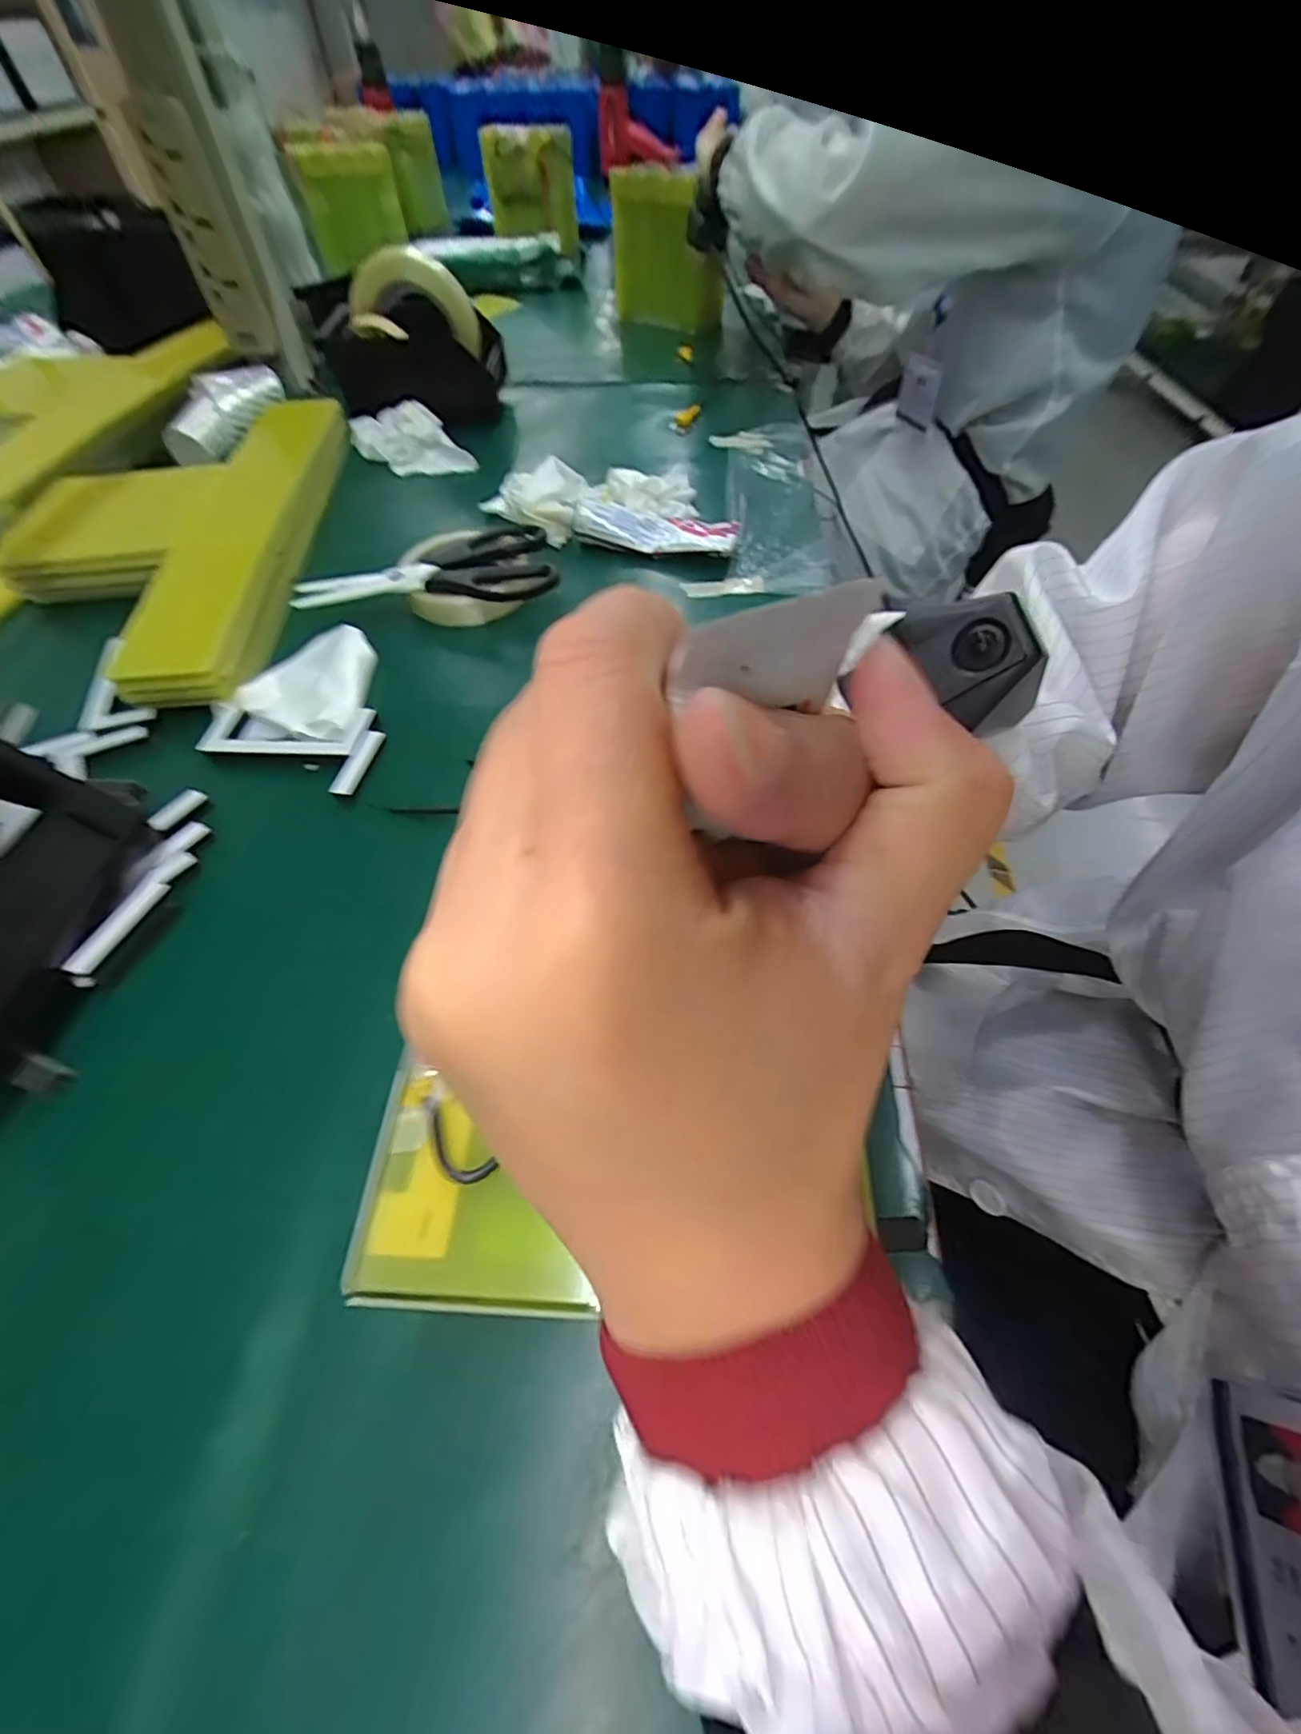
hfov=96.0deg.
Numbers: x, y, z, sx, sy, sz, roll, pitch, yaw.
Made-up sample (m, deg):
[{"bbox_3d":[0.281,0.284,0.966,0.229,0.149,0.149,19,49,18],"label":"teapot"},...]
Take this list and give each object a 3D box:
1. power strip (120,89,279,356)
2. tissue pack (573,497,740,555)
[{"bbox_3d":[-0.438,-0.623,0.586,0.050,0.178,0.025,-28,60,-18],"label":"power strip"},{"bbox_3d":[0.004,-0.286,0.498,0.136,0.020,0.048,14,57,9],"label":"tissue pack"}]

